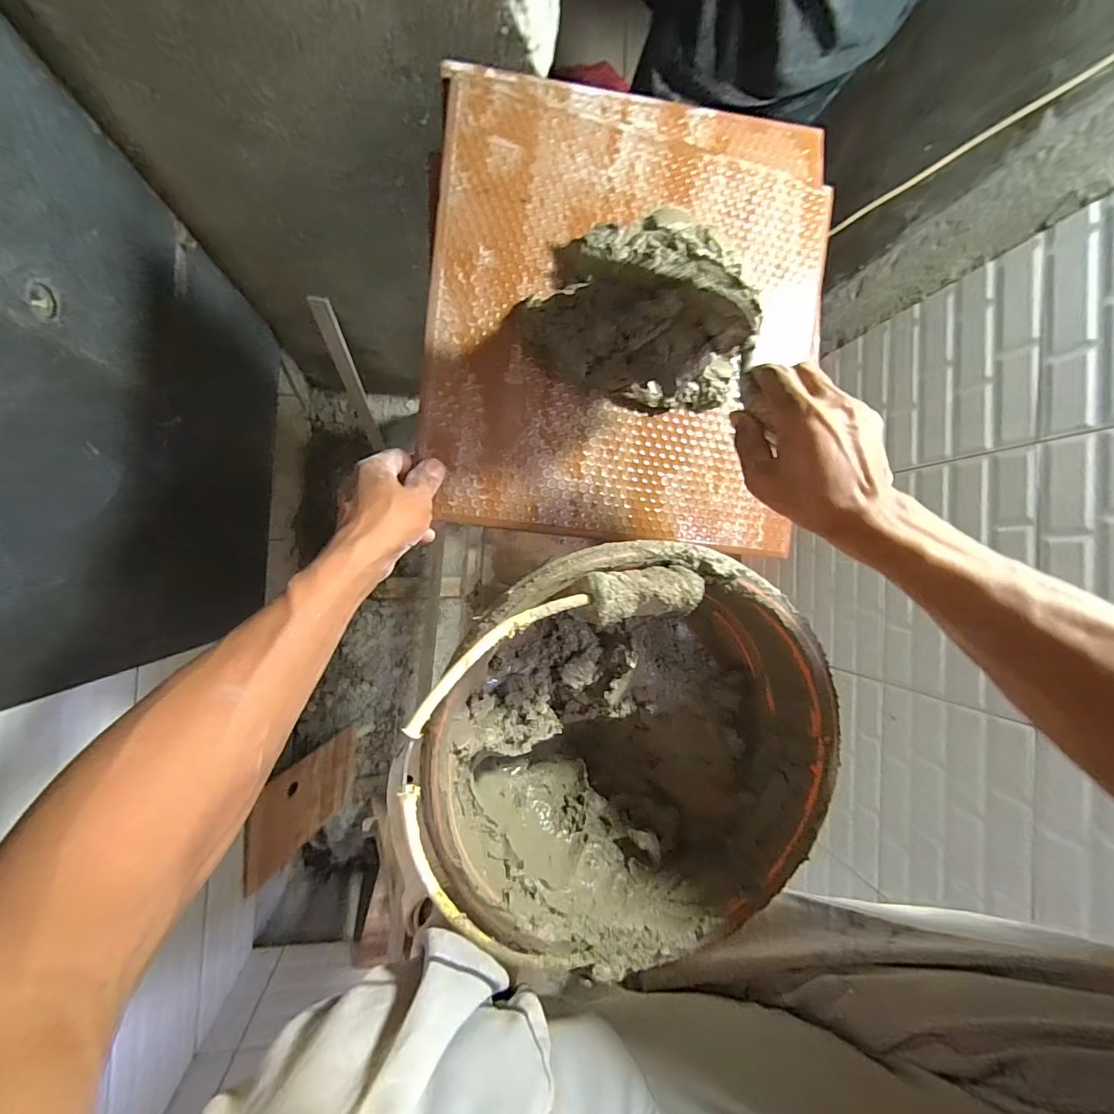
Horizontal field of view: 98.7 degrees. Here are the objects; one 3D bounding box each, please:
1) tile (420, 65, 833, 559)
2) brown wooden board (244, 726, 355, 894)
[{"bbox_3d":[0.082,-0.236,0.475,0.395,0.012,0.435,3,91,-12],"label":"tile"},{"bbox_3d":[-0.653,0.639,1.266,0.023,0.421,0.243,6,91,6],"label":"brown wooden board"}]

